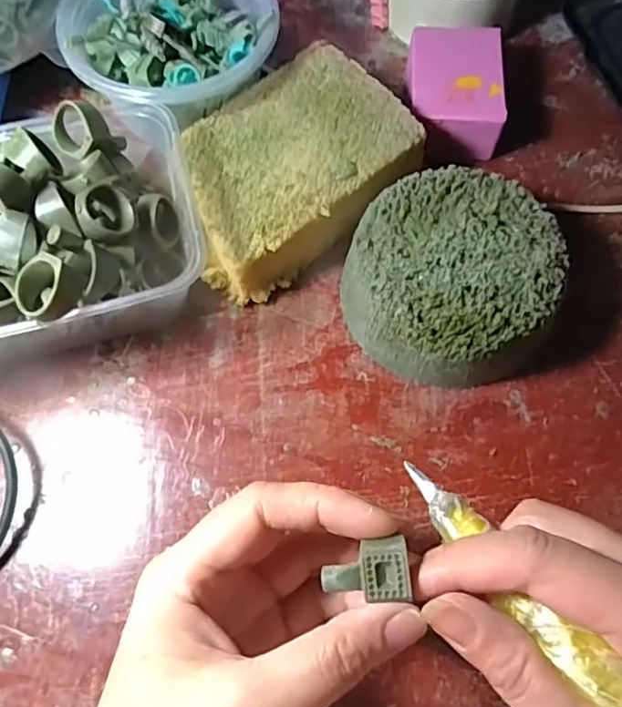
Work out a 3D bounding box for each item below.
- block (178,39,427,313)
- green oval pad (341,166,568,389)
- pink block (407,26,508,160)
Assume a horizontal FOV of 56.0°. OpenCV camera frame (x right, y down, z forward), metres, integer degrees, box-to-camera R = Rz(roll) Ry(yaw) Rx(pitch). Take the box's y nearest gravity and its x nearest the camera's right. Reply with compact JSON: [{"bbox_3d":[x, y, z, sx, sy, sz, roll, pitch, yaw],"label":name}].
[{"bbox_3d":[-0.012,-0.096,0.323,0.131,0.044,0.093,-38,72,-13],"label":"block"},{"bbox_3d":[0.072,-0.039,0.297,0.104,0.044,0.104,12,69,7],"label":"green oval pad"},{"bbox_3d":[0.084,-0.155,0.350,0.053,0.034,0.075,3,68,3],"label":"pink block"}]

